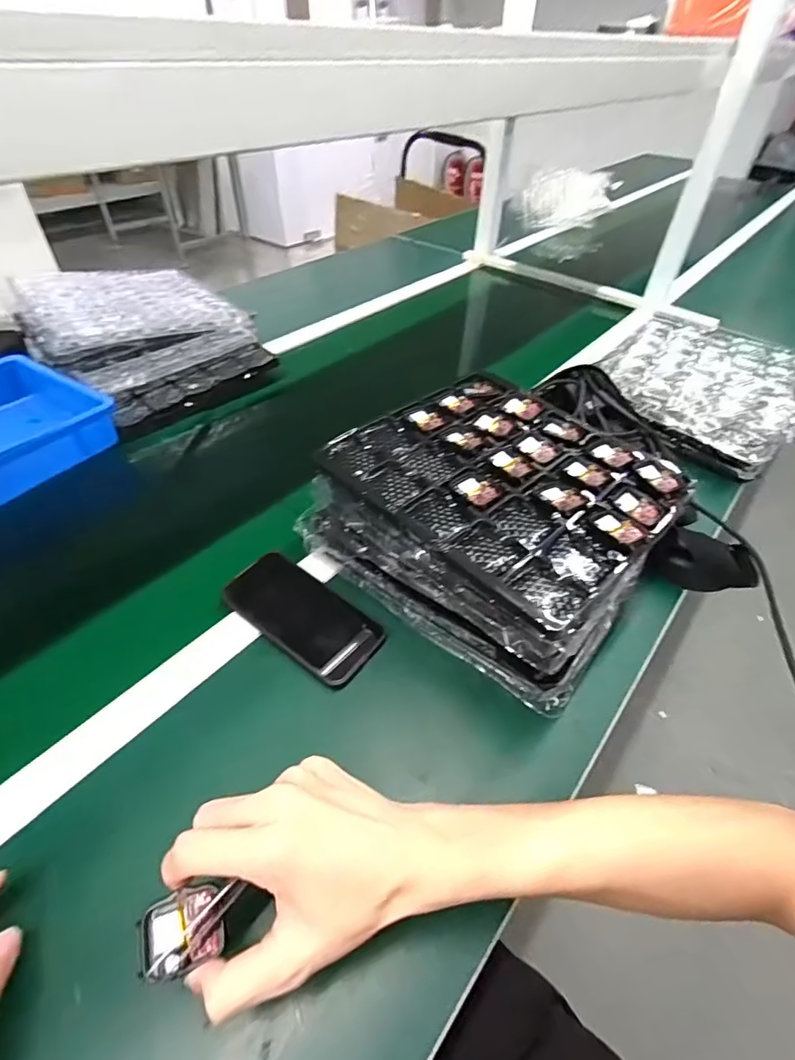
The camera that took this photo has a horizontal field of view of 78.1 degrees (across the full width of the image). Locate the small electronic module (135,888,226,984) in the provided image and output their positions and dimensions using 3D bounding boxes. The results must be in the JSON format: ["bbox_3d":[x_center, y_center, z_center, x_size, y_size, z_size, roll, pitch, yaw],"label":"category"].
[{"bbox_3d":[-0.122,0.228,0.278,0.043,0.011,0.035,-17,48,-18],"label":"small electronic module"}]

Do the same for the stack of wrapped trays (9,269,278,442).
[{"bbox_3d":[-0.397,-0.309,0.787,0.296,0.110,0.276,33,53,27],"label":"stack of wrapped trays"}]

